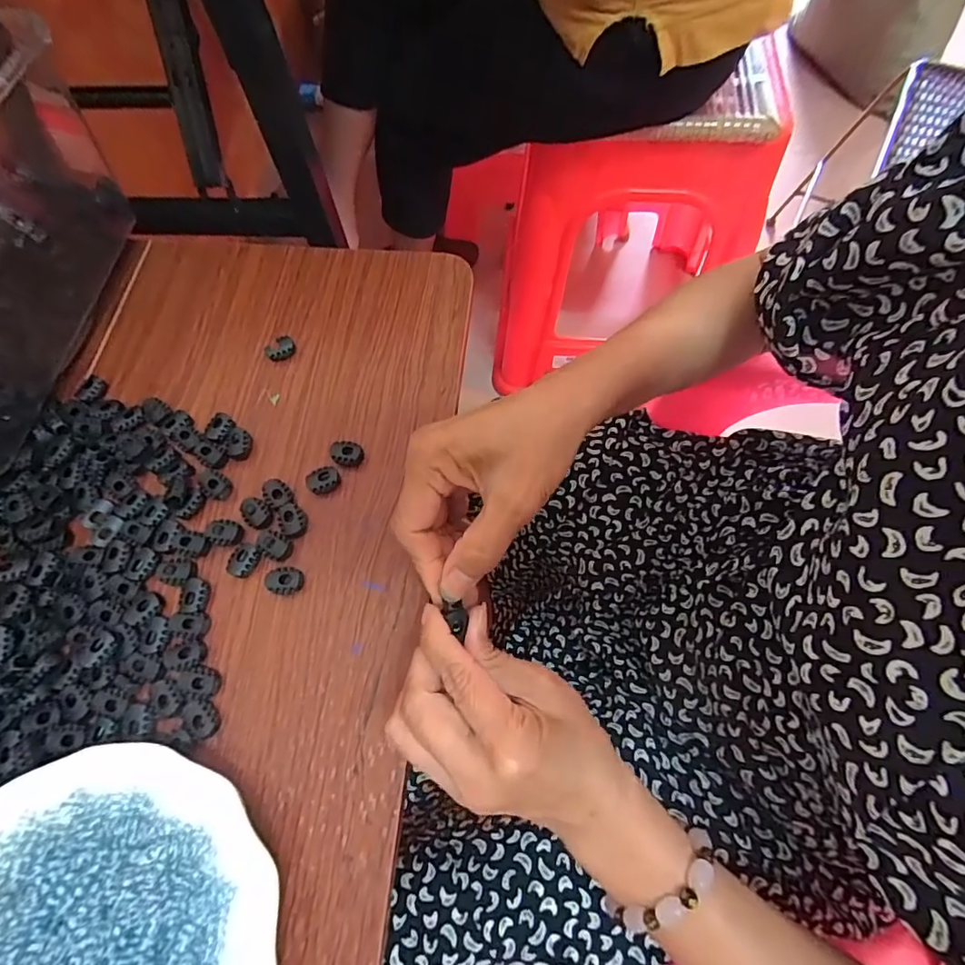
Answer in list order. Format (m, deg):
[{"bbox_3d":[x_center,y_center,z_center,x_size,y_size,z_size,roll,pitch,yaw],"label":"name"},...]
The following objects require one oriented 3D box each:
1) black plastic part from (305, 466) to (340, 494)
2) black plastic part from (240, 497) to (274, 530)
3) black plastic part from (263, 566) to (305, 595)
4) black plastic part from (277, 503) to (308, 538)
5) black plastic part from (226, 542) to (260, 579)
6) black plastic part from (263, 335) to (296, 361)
[{"bbox_3d":[-0.109,-0.001,0.357,0.022,0.011,0.019,-29,68,-13],"label":"black plastic part"},{"bbox_3d":[-0.151,0.022,0.349,0.023,0.011,0.017,31,68,14],"label":"black plastic part"},{"bbox_3d":[-0.126,0.063,0.331,0.023,0.011,0.017,-4,64,-2],"label":"black plastic part"},{"bbox_3d":[-0.126,0.026,0.346,0.017,0.011,0.022,-33,68,-14],"label":"black plastic part"},{"bbox_3d":[-0.155,0.050,0.335,0.017,0.007,0.021,23,67,11],"label":"black plastic part"},{"bbox_3d":[-0.156,-0.103,0.403,0.017,0.009,0.022,37,70,16],"label":"black plastic part"}]

